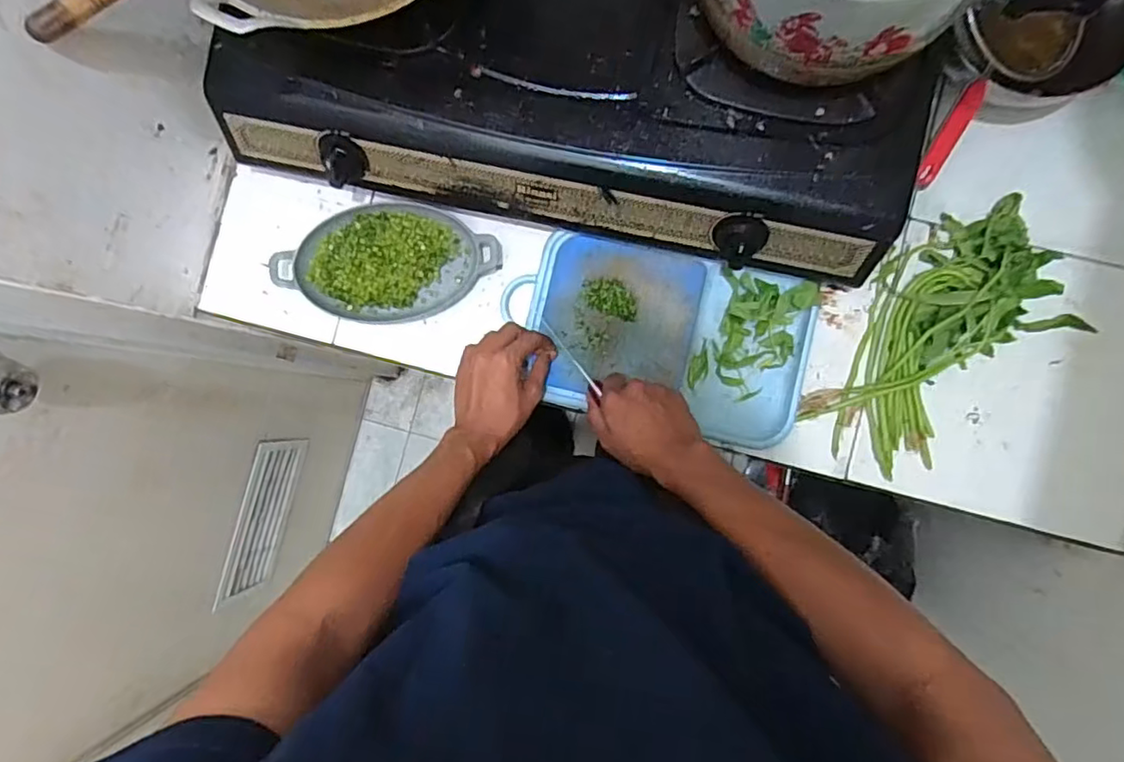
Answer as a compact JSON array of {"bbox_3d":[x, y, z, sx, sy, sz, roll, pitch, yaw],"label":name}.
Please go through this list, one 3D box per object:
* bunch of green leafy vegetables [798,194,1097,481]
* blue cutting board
[{"bbox_3d":[0.398,-0.048,0.636,0.302,0.050,0.170,-45,86,1],"label":"bunch of green leafy vegetables"},{"bbox_3d":[0.107,-0.048,0.664,0.308,0.031,0.186,12,89,4],"label":"blue cutting board"}]

